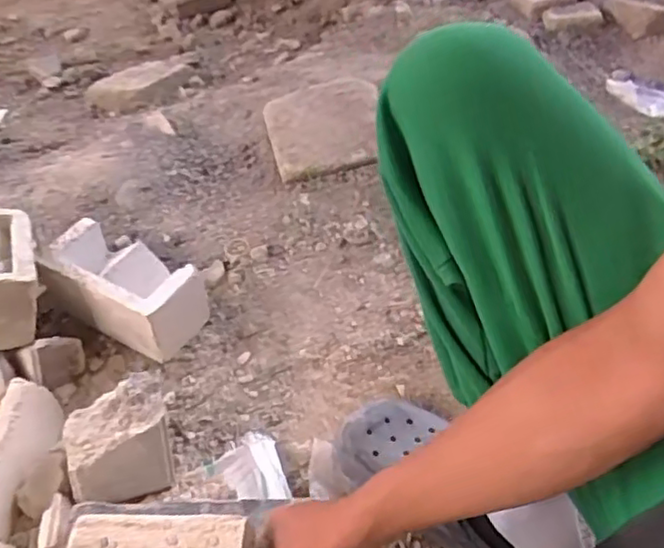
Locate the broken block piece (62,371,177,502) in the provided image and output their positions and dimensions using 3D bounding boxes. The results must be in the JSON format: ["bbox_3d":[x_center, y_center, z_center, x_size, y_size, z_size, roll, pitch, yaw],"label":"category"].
[{"bbox_3d":[-0.231,0.188,0.710,0.110,0.093,0.099,-15,49,-10],"label":"broken block piece"}]

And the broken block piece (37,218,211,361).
[{"bbox_3d":[-0.280,0.016,0.858,0.193,0.099,0.104,20,53,21],"label":"broken block piece"}]

